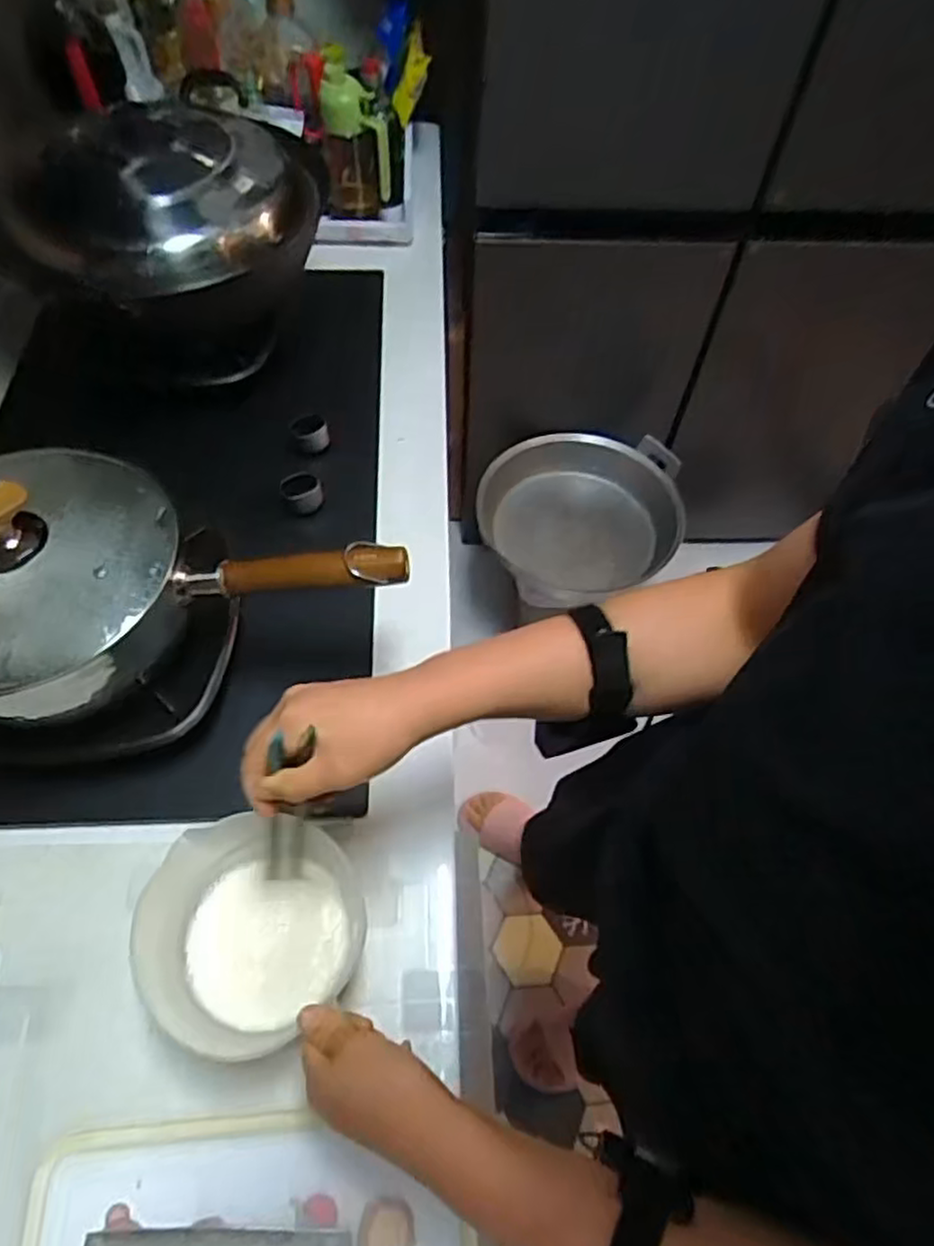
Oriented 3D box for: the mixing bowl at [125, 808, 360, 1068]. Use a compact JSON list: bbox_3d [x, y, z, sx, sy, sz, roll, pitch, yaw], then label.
[{"bbox_3d":[-0.151,0.224,0.515,0.139,0.083,0.139,1,58,-2],"label":"mixing bowl"}]

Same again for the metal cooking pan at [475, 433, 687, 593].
[{"bbox_3d":[0.214,-0.198,1.382,0.368,0.148,0.337,1,58,-2],"label":"metal cooking pan"}]

